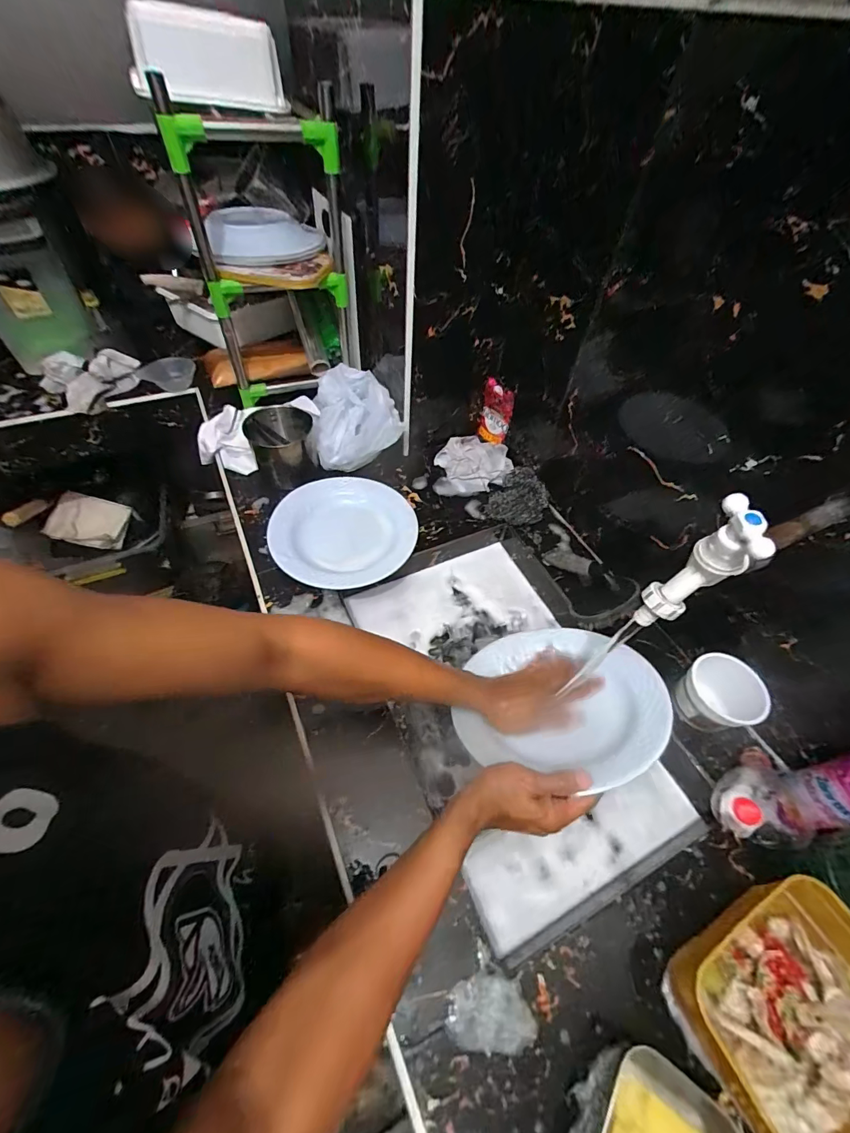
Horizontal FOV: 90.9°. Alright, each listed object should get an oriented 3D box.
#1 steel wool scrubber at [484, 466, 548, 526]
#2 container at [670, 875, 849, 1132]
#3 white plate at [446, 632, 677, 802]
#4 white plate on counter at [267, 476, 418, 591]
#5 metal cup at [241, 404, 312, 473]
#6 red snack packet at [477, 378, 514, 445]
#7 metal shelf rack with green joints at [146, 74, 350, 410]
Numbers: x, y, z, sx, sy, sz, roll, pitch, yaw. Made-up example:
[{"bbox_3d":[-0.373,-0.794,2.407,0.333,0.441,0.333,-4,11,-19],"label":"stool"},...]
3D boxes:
[{"bbox_3d":[0.179,-0.134,0.798,0.106,0.061,0.116,17,55,9],"label":"steel wool scrubber"},{"bbox_3d":[0.359,0.420,0.399,0.196,0.071,0.162,-24,59,-20],"label":"container"},{"bbox_3d":[0.166,0.164,0.529,0.237,0.039,0.236,-9,32,14],"label":"white plate"},{"bbox_3d":[-0.140,-0.062,0.739,0.245,0.035,0.246,2,54,-2],"label":"white plate on counter"},{"bbox_3d":[-0.272,-0.224,0.808,0.114,0.120,0.117,-2,54,-5],"label":"metal cup"},{"bbox_3d":[0.147,-0.321,0.875,0.065,0.113,0.023,34,59,19],"label":"red snack packet"},{"bbox_3d":[-0.270,-0.563,0.771,0.245,0.422,0.241,-7,55,-9],"label":"metal shelf rack with green joints"}]

